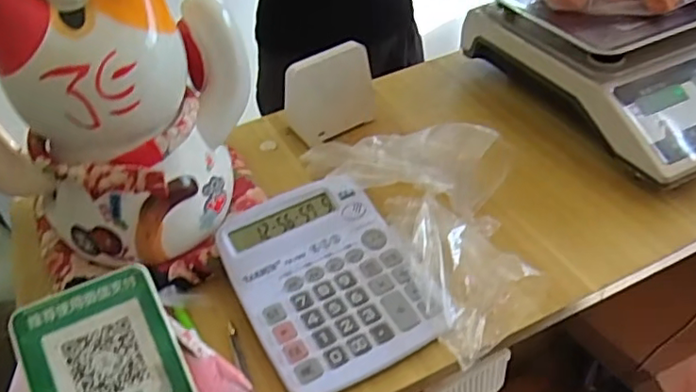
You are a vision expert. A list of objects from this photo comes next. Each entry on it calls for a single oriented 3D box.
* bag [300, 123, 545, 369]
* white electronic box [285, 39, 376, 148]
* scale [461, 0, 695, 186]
[{"bbox_3d":[0.072,-0.003,0.530,0.123,0.082,0.267,-22,43,-17],"label":"bag"},{"bbox_3d":[-0.016,-0.114,0.657,0.106,0.092,0.028,-23,43,-17],"label":"white electronic box"},{"bbox_3d":[0.350,-0.186,0.646,0.328,0.098,0.303,-21,42,-15],"label":"scale"}]

